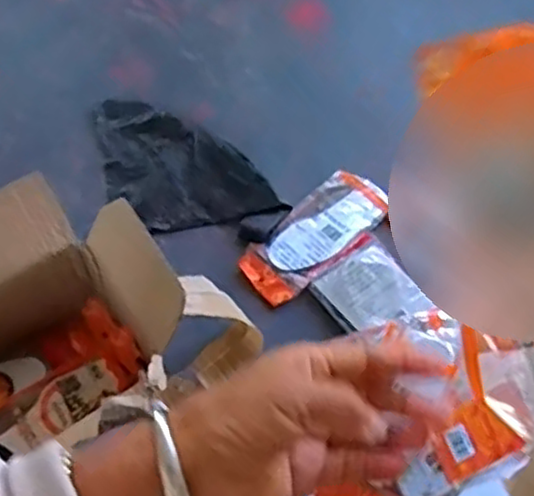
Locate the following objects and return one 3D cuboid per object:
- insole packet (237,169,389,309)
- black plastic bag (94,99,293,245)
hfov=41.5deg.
[{"bbox_3d":[0.066,-0.020,0.907,0.090,0.019,0.221,39,68,22],"label":"insole packet"},{"bbox_3d":[-0.128,-0.093,0.951,0.322,0.036,0.163,32,66,19],"label":"black plastic bag"}]

